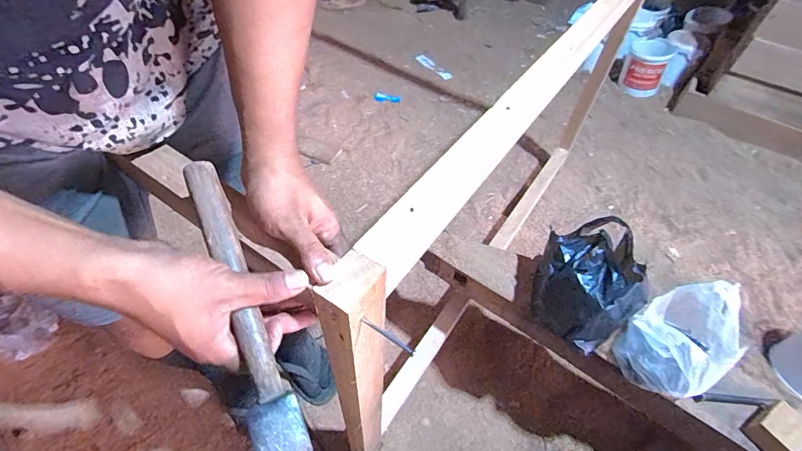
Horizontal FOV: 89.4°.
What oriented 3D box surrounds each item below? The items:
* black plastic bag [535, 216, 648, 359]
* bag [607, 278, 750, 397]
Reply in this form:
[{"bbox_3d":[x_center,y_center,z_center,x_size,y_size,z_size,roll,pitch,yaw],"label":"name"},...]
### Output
[{"bbox_3d":[0.323,0.099,0.713,0.144,0.167,0.200,2,51,-3],"label":"black plastic bag"},{"bbox_3d":[0.440,0.172,0.634,0.135,0.163,0.129,-32,60,-26],"label":"bag"}]

